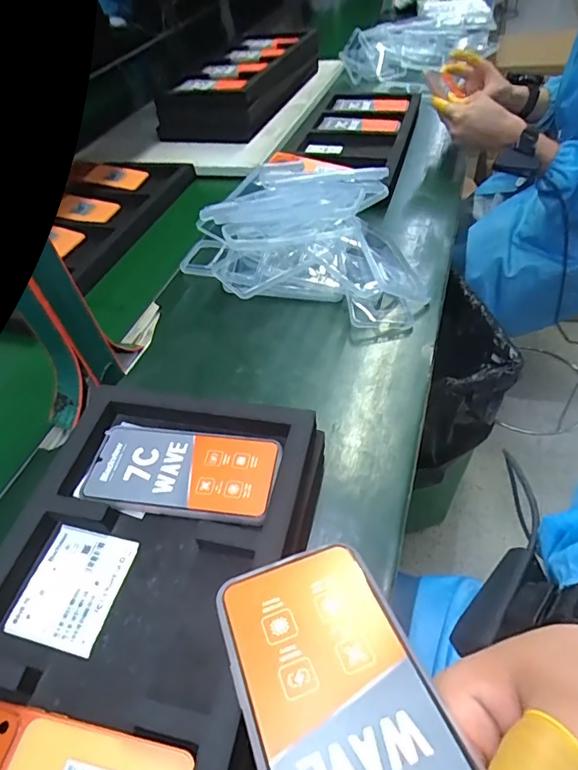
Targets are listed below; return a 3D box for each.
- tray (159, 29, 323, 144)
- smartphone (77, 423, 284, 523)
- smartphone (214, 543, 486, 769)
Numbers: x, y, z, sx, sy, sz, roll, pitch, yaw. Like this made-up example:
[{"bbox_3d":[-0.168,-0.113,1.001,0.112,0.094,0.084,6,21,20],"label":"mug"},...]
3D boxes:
[{"bbox_3d":[-0.108,-0.711,1.089,0.234,0.084,0.435,9,51,20],"label":"tray"},{"bbox_3d":[-0.091,0.073,0.401,0.160,0.006,0.079,4,50,10],"label":"smartphone"},{"bbox_3d":[0.025,0.139,0.187,0.077,0.008,0.159,-19,37,-10],"label":"smartphone"}]

